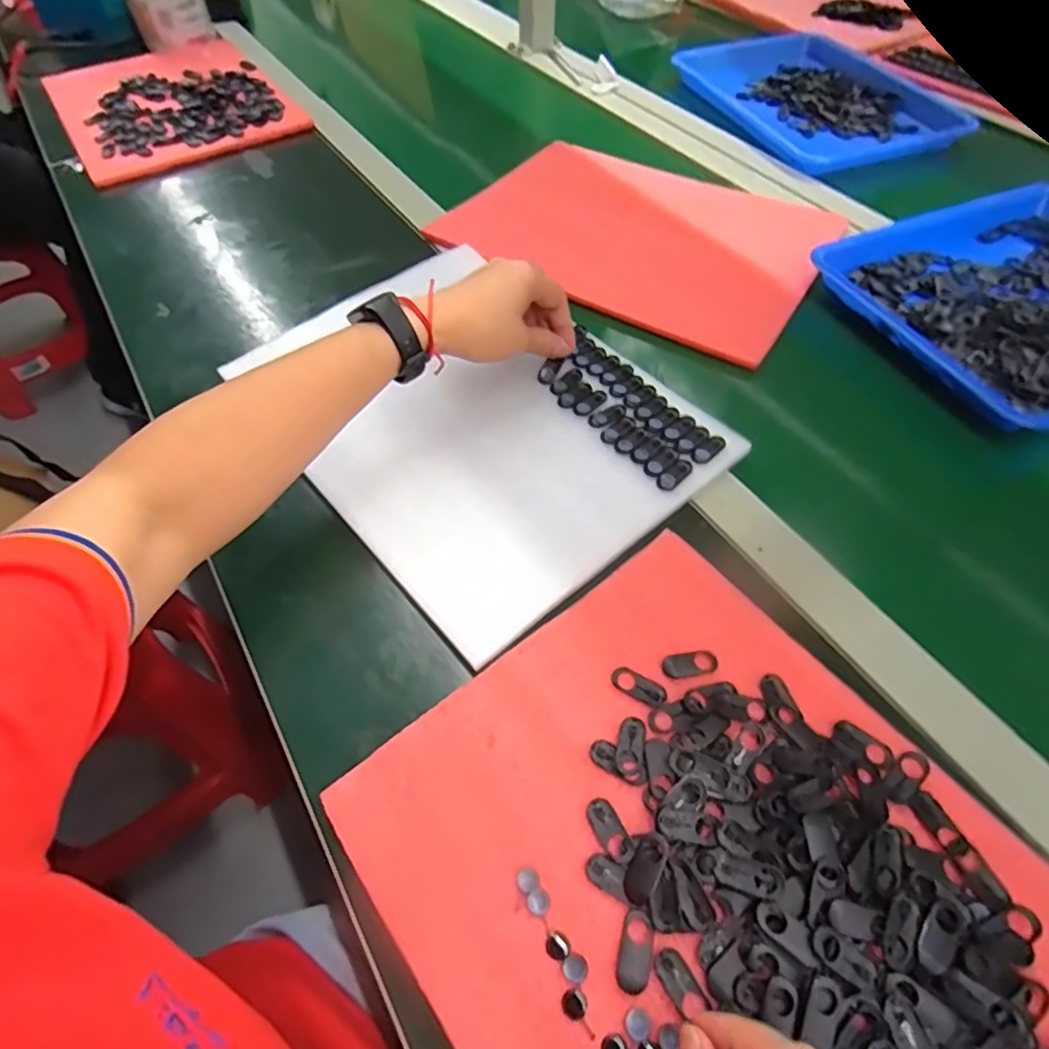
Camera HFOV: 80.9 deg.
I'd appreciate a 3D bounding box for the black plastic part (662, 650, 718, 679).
[{"bbox_3d":[0.095,0.080,0.355,0.032,0.004,0.015,-7,55,-4],"label":"black plastic part"}]

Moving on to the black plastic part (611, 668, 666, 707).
[{"bbox_3d":[0.065,0.091,0.348,0.031,0.004,0.014,25,59,17],"label":"black plastic part"}]

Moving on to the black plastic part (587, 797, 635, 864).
[{"bbox_3d":[0.043,0.152,0.306,0.013,0.004,0.031,-24,58,-15],"label":"black plastic part"}]

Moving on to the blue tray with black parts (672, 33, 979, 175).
[{"bbox_3d":[0.394,-0.576,0.833,0.269,0.043,0.339,-21,57,-13],"label":"blue tray with black parts"}]

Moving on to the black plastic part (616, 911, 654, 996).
[{"bbox_3d":[0.050,0.192,0.277,0.013,0.004,0.031,13,56,10],"label":"black plastic part"}]

